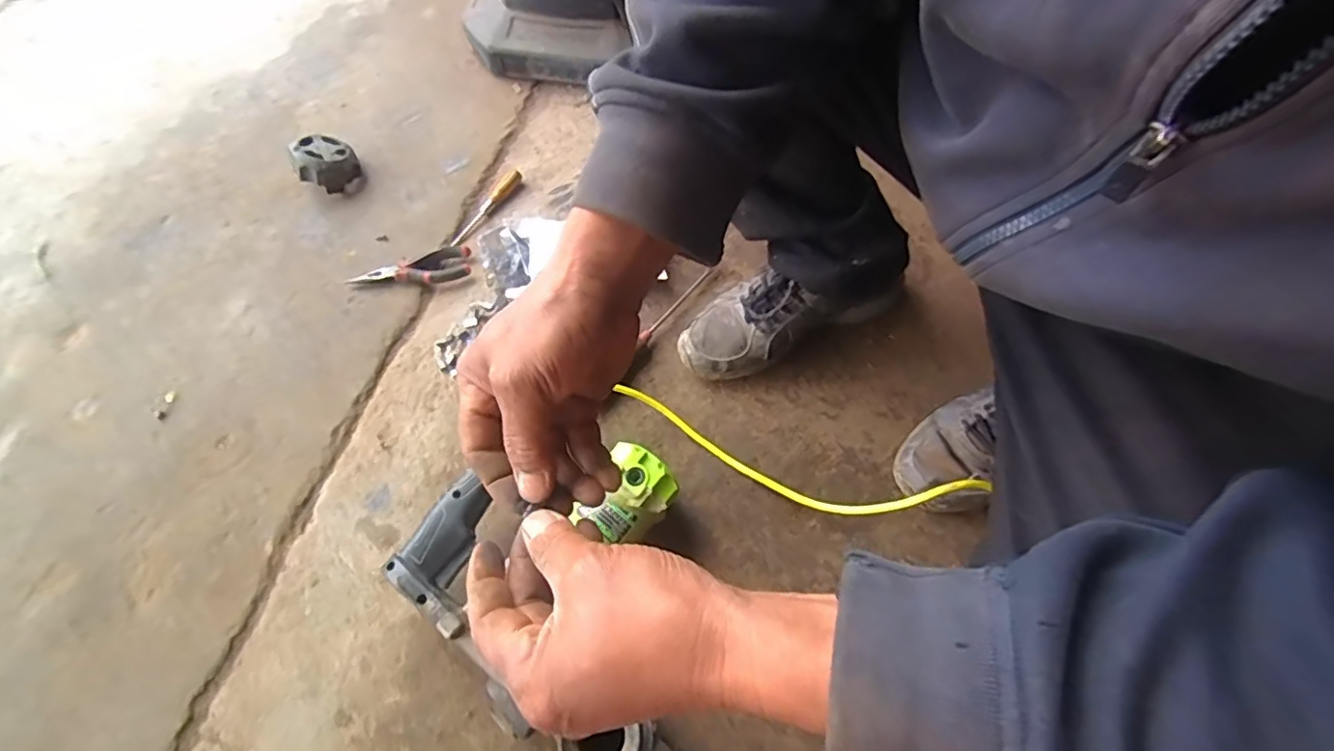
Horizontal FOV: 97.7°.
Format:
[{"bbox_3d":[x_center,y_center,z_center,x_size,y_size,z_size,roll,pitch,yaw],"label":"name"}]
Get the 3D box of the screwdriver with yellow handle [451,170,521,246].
[{"bbox_3d":[-0.255,-0.238,0.826,0.023,0.015,0.144,24,66,16],"label":"screwdriver with yellow handle"}]

